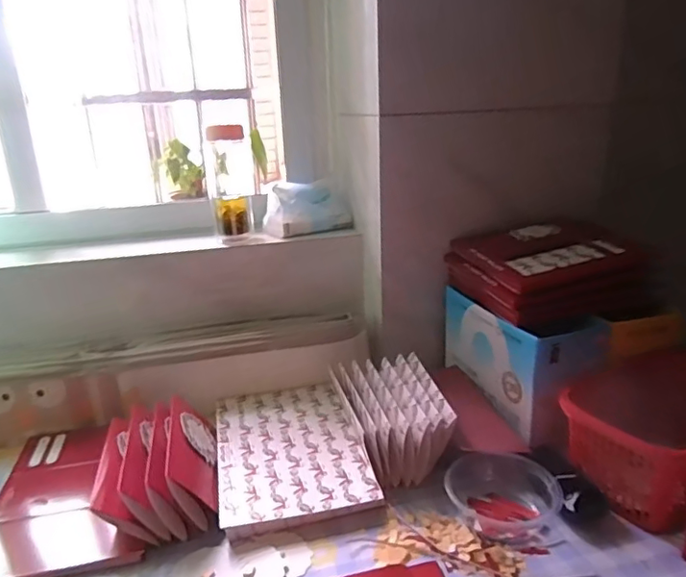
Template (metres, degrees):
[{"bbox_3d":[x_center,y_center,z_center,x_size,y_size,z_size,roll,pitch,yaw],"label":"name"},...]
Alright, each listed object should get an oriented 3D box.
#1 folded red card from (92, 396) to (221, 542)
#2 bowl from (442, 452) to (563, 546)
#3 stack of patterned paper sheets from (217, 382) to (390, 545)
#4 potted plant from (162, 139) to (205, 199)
[{"bbox_3d":[-0.210,0.202,0.634,0.121,0.074,0.169,-8,21,-12],"label":"folded red card"},{"bbox_3d":[0.170,0.223,0.591,0.117,0.042,0.100,3,22,17],"label":"bowl"},{"bbox_3d":[-0.067,0.205,0.703,0.176,0.023,0.276,-7,21,-12],"label":"stack of patterned paper sheets"},{"bbox_3d":[-0.319,-0.233,1.096,0.066,0.110,0.075,-6,20,-12],"label":"potted plant"}]

